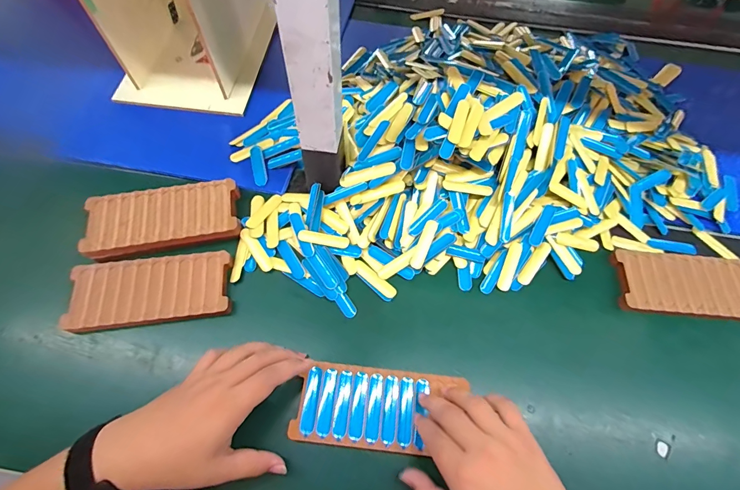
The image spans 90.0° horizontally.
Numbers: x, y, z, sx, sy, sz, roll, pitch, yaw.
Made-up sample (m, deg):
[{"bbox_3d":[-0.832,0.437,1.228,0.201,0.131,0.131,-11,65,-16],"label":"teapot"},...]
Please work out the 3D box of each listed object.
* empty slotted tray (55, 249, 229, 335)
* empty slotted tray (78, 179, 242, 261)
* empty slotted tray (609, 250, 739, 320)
[{"bbox_3d":[-0.244,0.051,0.416,0.168,0.013,0.078,-7,65,-5],"label":"empty slotted tray"},{"bbox_3d":[-0.246,-0.032,0.444,0.167,0.021,0.079,-11,65,-7],"label":"empty slotted tray"},{"bbox_3d":[0.378,0.048,0.438,0.168,0.018,0.076,4,64,0],"label":"empty slotted tray"}]

